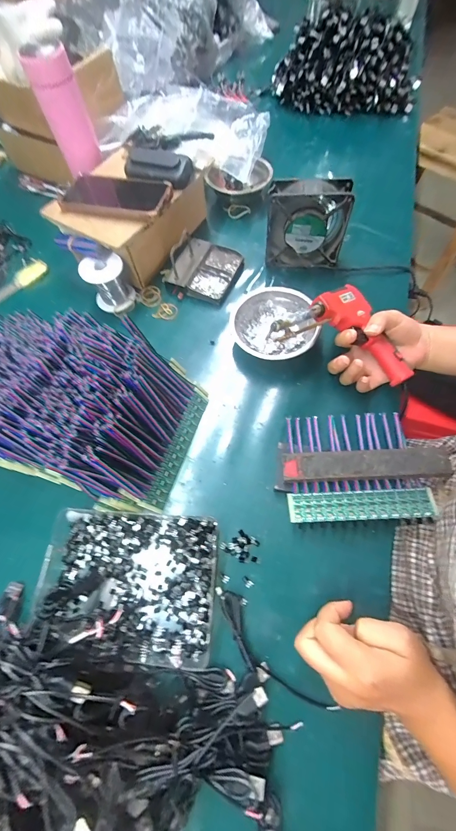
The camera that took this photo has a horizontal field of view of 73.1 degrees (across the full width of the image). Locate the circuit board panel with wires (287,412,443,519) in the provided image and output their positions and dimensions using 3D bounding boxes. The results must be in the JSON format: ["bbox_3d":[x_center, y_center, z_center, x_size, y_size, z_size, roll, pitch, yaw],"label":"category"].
[{"bbox_3d":[0.153,0.061,0.382,0.160,0.021,0.130,-3,66,2],"label":"circuit board panel with wires"}]

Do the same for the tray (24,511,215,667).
[{"bbox_3d":[-0.110,0.182,0.339,0.193,0.023,0.140,2,66,4],"label":"tray"}]

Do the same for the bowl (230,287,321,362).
[{"bbox_3d":[0.064,-0.131,0.455,0.118,0.041,0.124,-1,66,3],"label":"bowl"}]

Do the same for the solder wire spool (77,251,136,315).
[{"bbox_3d":[-0.192,-0.211,0.502,0.065,0.069,0.065,-25,67,-8],"label":"solder wire spool"}]

